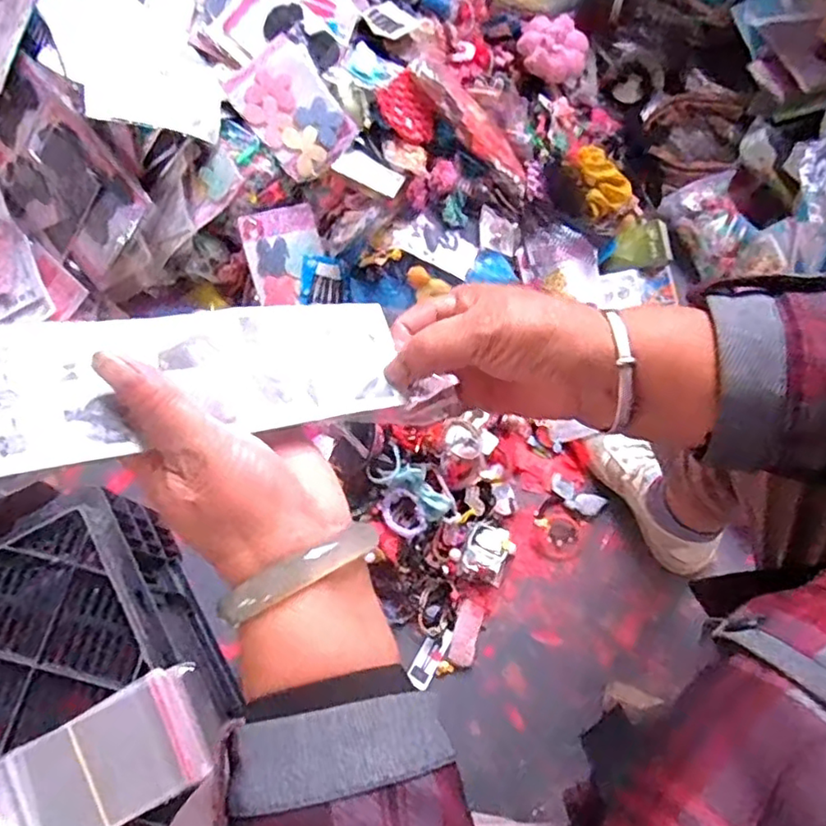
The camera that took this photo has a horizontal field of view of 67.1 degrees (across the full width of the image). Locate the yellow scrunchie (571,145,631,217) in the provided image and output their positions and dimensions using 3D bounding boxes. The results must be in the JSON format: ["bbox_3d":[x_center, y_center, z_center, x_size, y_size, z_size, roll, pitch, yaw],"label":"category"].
[{"bbox_3d":[0.241,-0.308,0.818,0.053,0.035,0.098,-25,75,-8],"label":"yellow scrunchie"}]

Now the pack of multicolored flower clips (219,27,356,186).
[{"bbox_3d":[-0.144,-0.361,0.742,0.098,0.012,0.141,-39,100,4],"label":"pack of multicolored flower clips"}]

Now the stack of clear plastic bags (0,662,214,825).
[{"bbox_3d":[-0.258,0.296,0.521,0.170,0.019,0.094,-28,75,-9],"label":"stack of clear plastic bags"}]

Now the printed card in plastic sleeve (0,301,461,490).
[{"bbox_3d":[-0.105,-0.013,0.275,0.248,0.011,0.070,-8,85,-25],"label":"printed card in plastic sleeve"}]

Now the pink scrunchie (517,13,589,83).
[{"bbox_3d":[0.201,-0.524,0.893,0.102,0.037,0.079,6,73,1],"label":"pink scrunchie"}]

